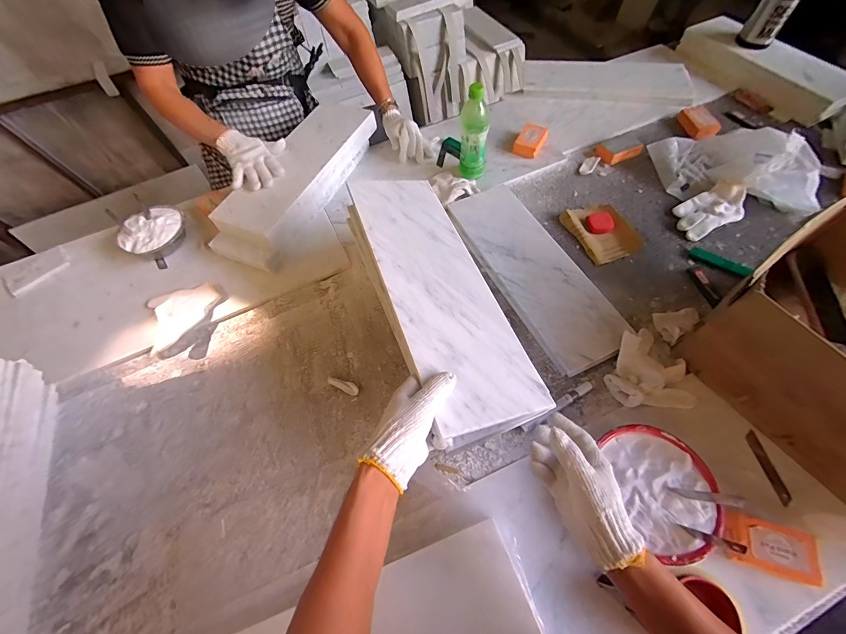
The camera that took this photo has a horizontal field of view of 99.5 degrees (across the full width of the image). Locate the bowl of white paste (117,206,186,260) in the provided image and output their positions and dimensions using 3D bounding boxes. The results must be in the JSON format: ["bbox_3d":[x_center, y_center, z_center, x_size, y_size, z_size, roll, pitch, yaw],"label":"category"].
[{"bbox_3d":[-0.607,-0.191,0.814,0.135,0.058,0.112,-37,65,-16],"label":"bowl of white paste"}]

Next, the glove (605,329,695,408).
[{"bbox_3d":[0.379,0.080,0.606,0.128,0.064,0.139,1,61,5],"label":"glove"}]

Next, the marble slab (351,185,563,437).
[{"bbox_3d":[0.019,-0.057,0.522,0.157,0.009,0.443,-10,57,-23],"label":"marble slab"}]

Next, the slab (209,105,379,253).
[{"bbox_3d":[-0.288,-0.354,0.851,0.157,0.066,0.471,21,64,15],"label":"slab"}]

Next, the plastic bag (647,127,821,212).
[{"bbox_3d":[0.701,-0.356,0.811,0.332,0.115,0.180,21,64,15],"label":"plastic bag"}]

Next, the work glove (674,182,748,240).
[{"bbox_3d":[0.628,-0.235,0.783,0.160,0.043,0.098,-23,62,-9],"label":"work glove"}]

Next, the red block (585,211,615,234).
[{"bbox_3d":[0.396,-0.208,0.795,0.047,0.028,0.046,-5,61,1],"label":"red block"}]

